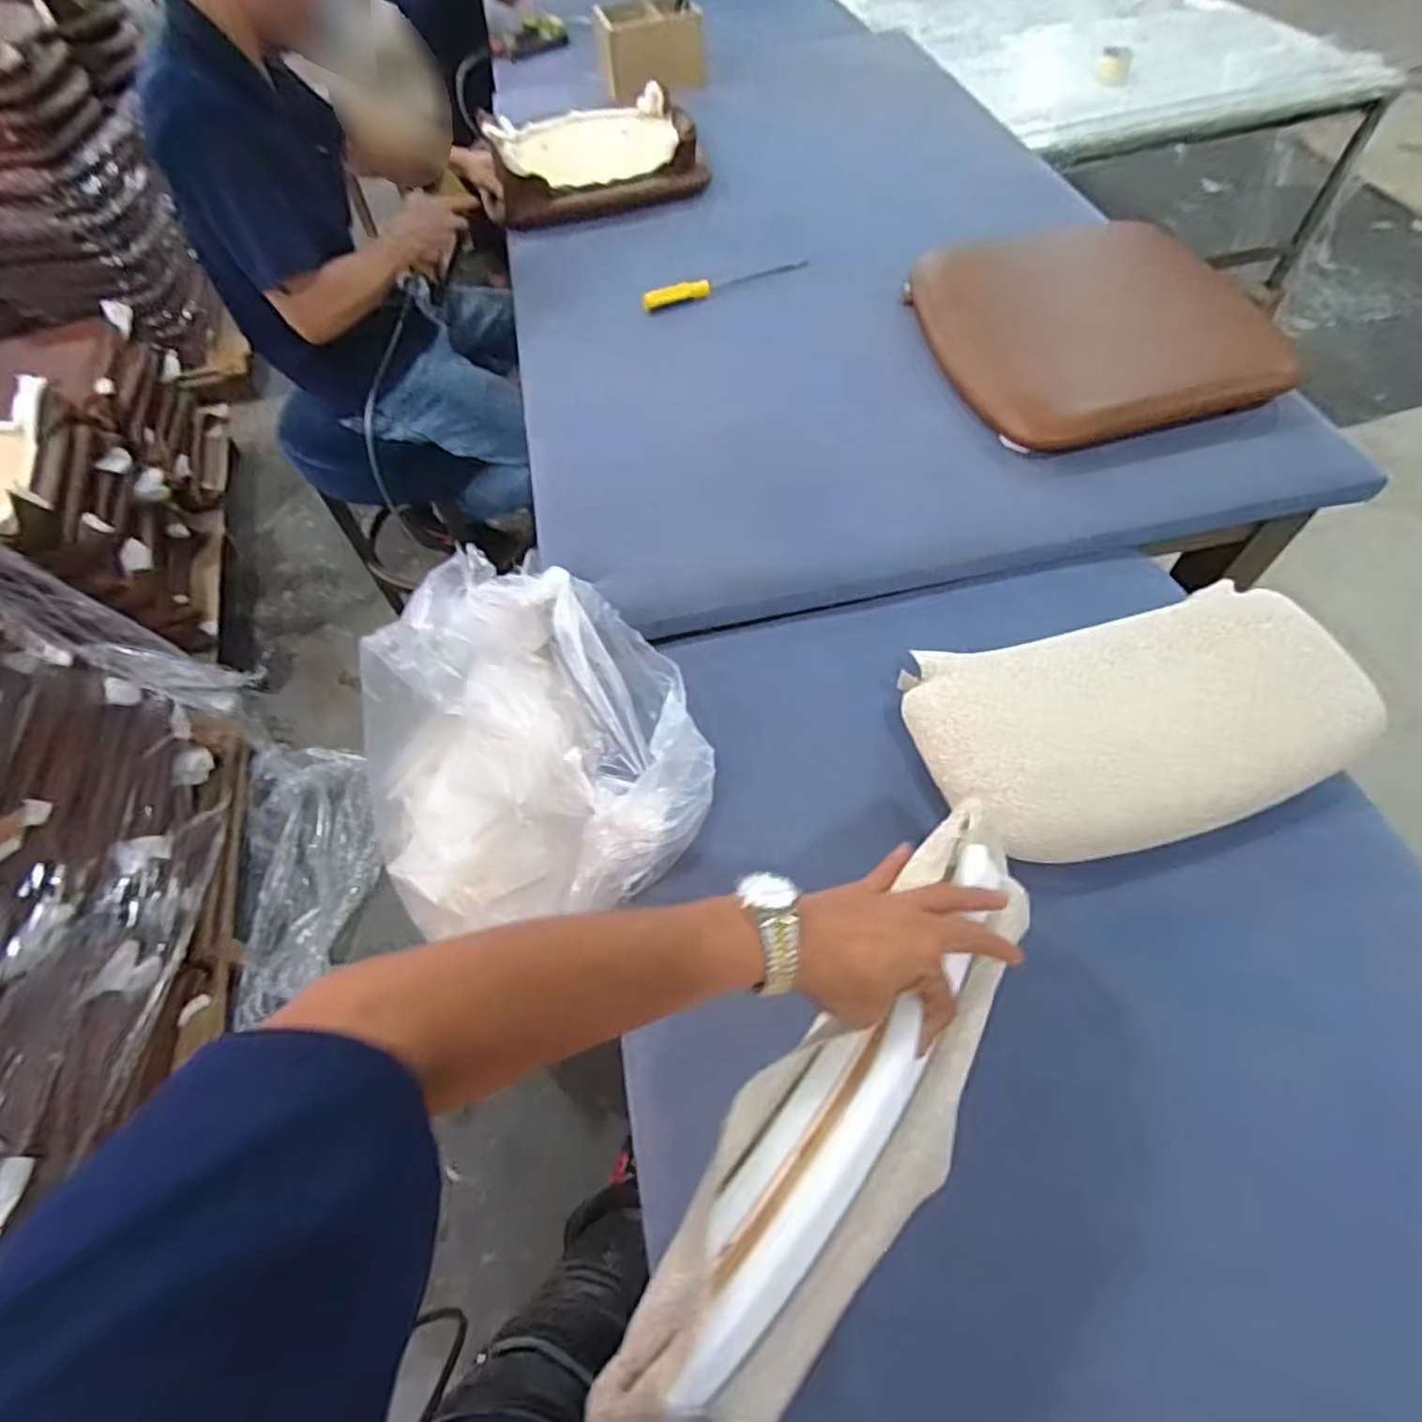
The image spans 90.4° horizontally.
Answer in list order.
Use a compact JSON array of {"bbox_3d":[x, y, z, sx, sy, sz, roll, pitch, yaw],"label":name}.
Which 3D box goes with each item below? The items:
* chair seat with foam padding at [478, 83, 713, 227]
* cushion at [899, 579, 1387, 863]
[{"bbox_3d":[-0.239,-1.152,1.428,0.410,0.108,0.441,-14,59,-4],"label":"chair seat with foam padding"},{"bbox_3d":[0.428,0.001,0.710,0.443,0.049,0.246,-14,59,-4],"label":"cushion"}]

